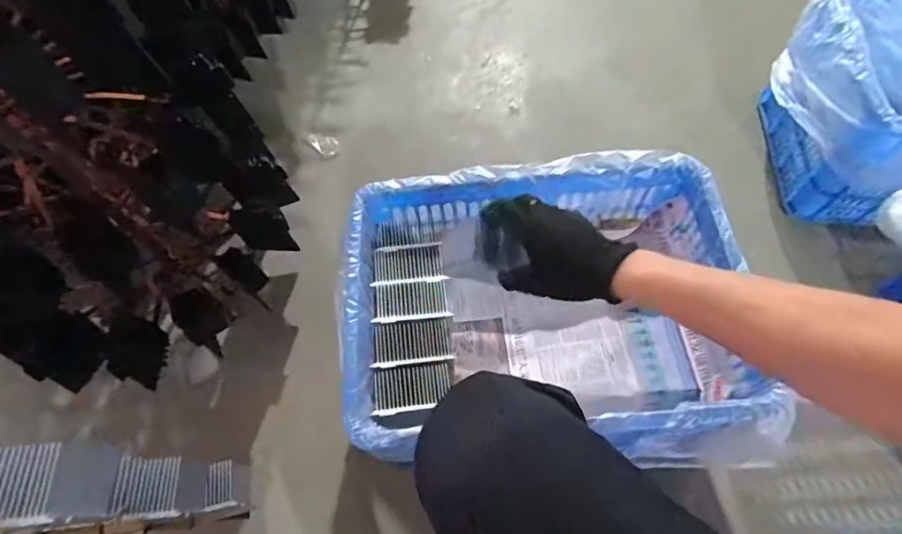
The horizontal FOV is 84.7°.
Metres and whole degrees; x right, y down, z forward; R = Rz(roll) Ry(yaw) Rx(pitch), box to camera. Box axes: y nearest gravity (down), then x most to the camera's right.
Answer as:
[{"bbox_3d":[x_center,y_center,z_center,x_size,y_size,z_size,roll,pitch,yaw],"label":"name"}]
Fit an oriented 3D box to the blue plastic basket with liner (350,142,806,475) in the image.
[{"bbox_3d":[0.117,0.063,0.658,0.479,0.141,0.388,-5,64,0],"label":"blue plastic basket with liner"}]

